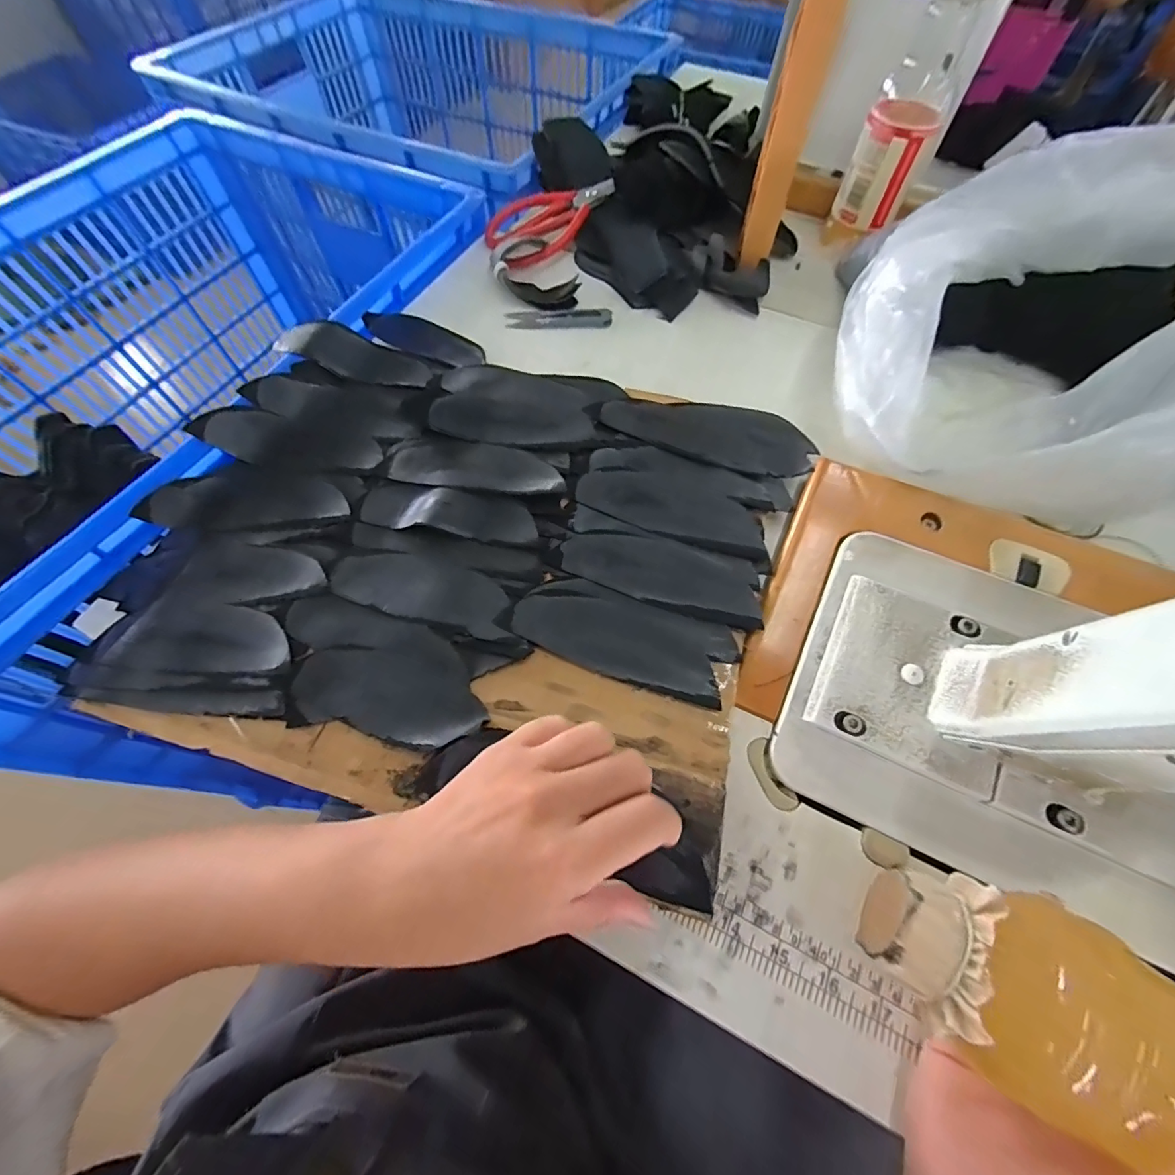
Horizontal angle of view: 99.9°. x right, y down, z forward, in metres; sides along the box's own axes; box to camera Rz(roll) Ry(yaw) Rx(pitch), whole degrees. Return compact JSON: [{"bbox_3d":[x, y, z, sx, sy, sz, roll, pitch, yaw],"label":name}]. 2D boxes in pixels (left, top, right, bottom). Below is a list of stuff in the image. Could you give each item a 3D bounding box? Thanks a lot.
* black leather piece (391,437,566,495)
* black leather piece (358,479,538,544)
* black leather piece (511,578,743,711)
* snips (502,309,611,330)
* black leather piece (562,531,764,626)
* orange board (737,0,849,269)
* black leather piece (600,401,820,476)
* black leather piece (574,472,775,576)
[{"bbox_3d":[-0.082,-0.093,0.380,0.132,0.008,0.048,10,63,6],"label":"black leather piece"},{"bbox_3d":[-0.100,-0.056,0.360,0.128,0.006,0.045,8,63,5],"label":"black leather piece"},{"bbox_3d":[0.023,0.032,0.320,0.138,0.007,0.054,19,64,10],"label":"black leather piece"},{"bbox_3d":[-0.027,-0.258,0.472,0.099,0.010,0.022,-4,63,-1],"label":"snips"},{"bbox_3d":[0.049,-0.011,0.334,0.134,0.010,0.049,14,68,11],"label":"black leather piece"},{"bbox_3d":[0.162,-0.360,0.417,0.032,0.197,0.015,21,65,11],"label":"orange board"},{"bbox_3d":[0.094,-0.126,0.397,0.163,0.005,0.064,14,65,9],"label":"black leather piece"},{"bbox_3d":[0.065,-0.058,0.360,0.143,0.006,0.049,21,65,11],"label":"black leather piece"}]

